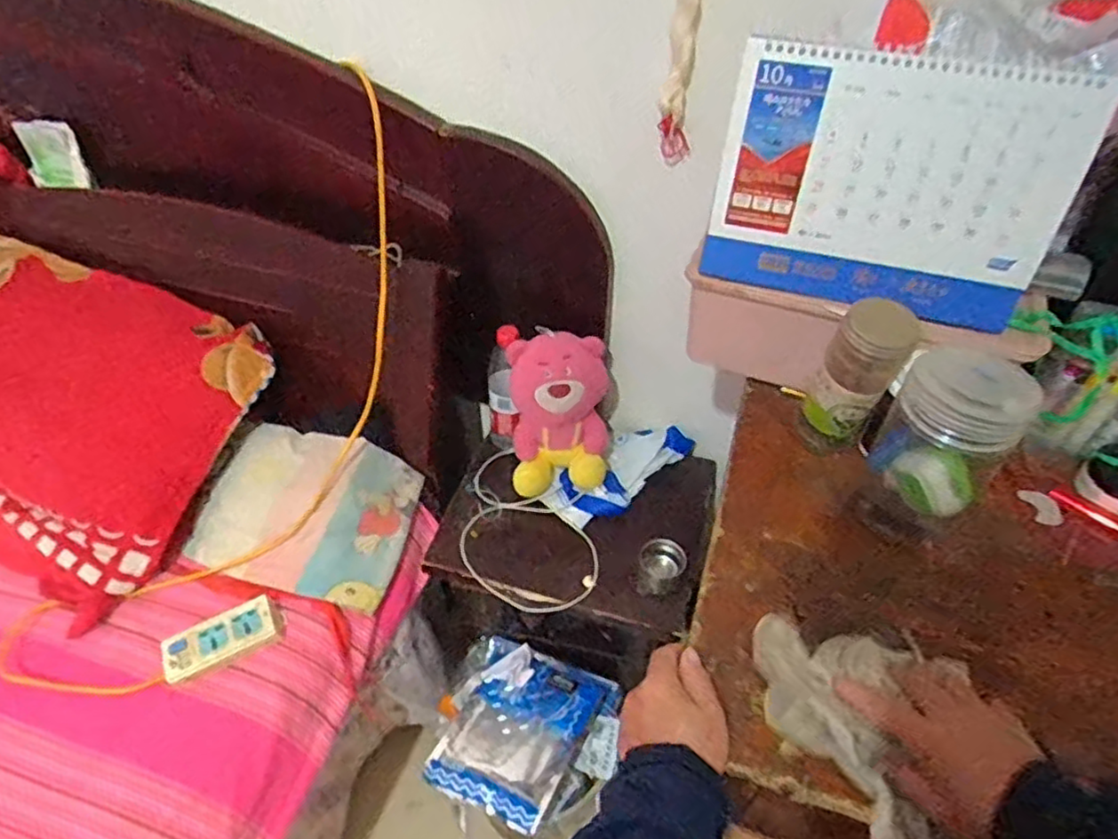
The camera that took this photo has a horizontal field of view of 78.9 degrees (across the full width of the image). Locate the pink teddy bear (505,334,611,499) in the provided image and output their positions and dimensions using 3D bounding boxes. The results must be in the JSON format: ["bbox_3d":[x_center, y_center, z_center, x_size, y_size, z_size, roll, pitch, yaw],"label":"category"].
[{"bbox_3d":[0.001,-0.006,1.020,0.148,0.241,0.132,-6,46,-6],"label":"pink teddy bear"}]

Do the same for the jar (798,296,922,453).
[{"bbox_3d":[0.259,-0.036,0.597,0.061,0.159,0.061,1,46,-1],"label":"jar"}]

